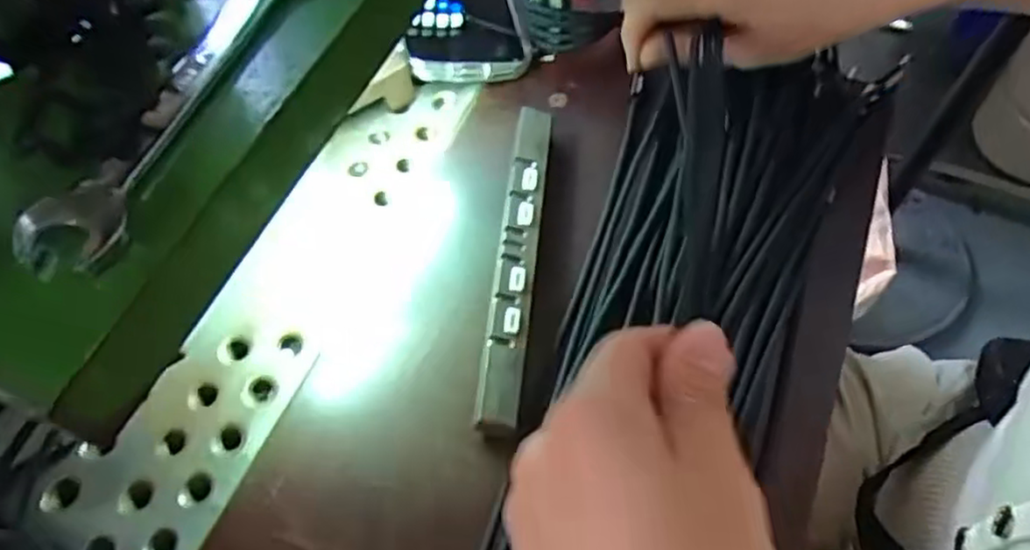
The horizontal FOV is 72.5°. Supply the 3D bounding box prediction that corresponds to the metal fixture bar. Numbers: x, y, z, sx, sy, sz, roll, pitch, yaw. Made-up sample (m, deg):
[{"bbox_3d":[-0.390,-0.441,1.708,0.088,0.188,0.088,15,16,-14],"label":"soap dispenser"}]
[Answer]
[{"bbox_3d":[0.002,-0.011,0.343,0.018,0.019,0.174,5,60,4],"label":"metal fixture bar"}]

